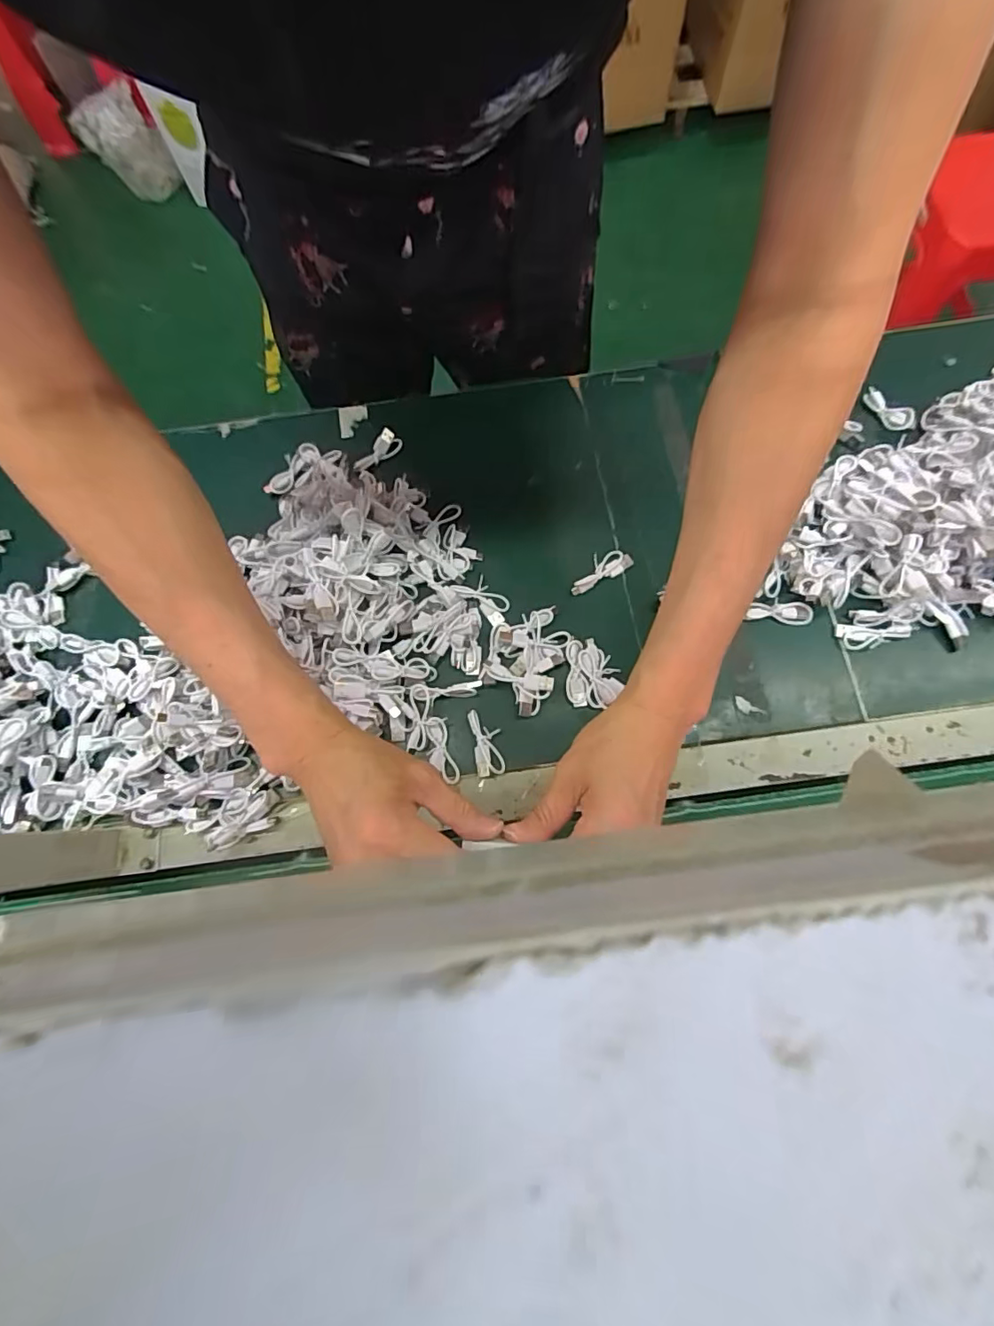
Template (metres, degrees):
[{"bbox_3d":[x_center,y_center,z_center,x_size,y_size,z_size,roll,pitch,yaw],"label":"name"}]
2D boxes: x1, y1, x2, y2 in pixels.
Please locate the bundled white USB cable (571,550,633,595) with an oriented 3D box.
[{"bbox_3d":[0.095,-0.089,0.522,0.064,0.007,0.027,-26,75,-5],"label":"bundled white USB cable"}]

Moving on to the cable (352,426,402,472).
[{"bbox_3d":[-0.119,-0.210,0.564,0.028,0.015,0.058,33,78,11],"label":"cable"}]

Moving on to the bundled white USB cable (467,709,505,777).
[{"bbox_3d":[-0.009,0.069,0.480,0.024,0.013,0.056,-9,74,-1],"label":"bundled white USB cable"}]

